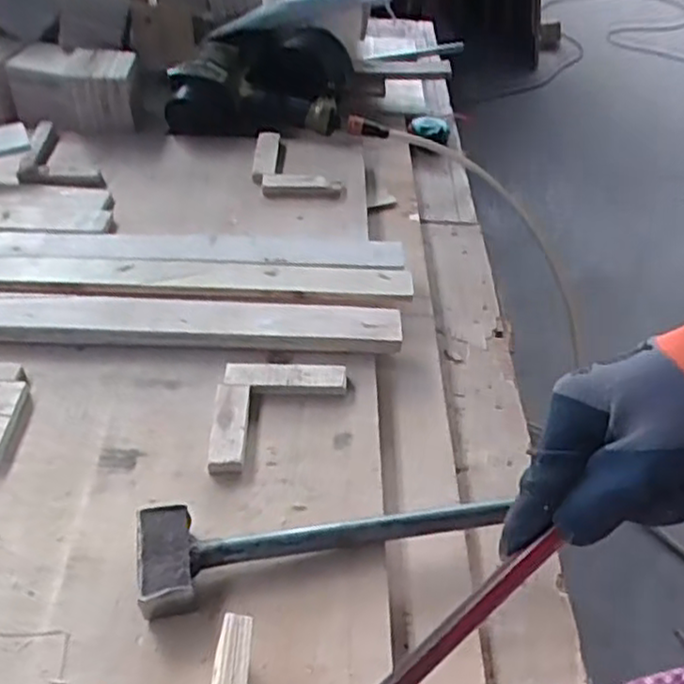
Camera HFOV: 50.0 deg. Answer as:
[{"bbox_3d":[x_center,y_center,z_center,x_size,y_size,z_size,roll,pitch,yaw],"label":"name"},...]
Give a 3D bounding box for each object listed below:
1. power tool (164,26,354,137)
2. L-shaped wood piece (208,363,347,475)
[{"bbox_3d":[-0.122,-0.377,1.075,0.249,0.151,0.120,8,45,1],"label":"power tool"},{"bbox_3d":[-0.060,0.068,0.687,0.118,0.025,0.129,4,40,2],"label":"L-shaped wood piece"}]

